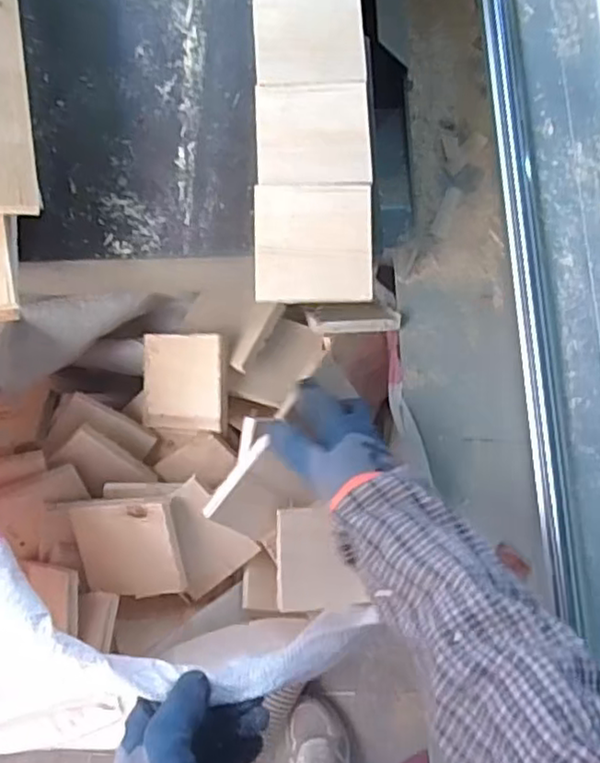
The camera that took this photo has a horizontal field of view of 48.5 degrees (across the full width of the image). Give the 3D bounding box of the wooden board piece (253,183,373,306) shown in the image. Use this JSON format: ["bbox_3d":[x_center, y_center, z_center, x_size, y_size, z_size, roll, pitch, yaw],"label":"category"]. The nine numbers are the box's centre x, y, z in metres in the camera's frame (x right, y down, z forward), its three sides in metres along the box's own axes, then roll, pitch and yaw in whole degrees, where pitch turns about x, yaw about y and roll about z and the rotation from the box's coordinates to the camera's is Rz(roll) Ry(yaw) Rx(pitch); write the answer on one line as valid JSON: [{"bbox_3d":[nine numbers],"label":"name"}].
[{"bbox_3d":[0.011,-0.109,0.521,0.090,0.012,0.094,0,77,-1],"label":"wooden board piece"}]

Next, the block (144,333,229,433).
[{"bbox_3d":[-0.111,0.001,0.633,0.089,0.014,0.091,3,98,27],"label":"block"}]

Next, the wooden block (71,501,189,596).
[{"bbox_3d":[-0.153,0.149,0.594,0.087,0.015,0.084,-7,97,9],"label":"wooden block"}]

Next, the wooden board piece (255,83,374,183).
[{"bbox_3d":[0.011,-0.201,0.539,0.089,0.009,0.092,-1,77,-1],"label":"wooden board piece"}]

